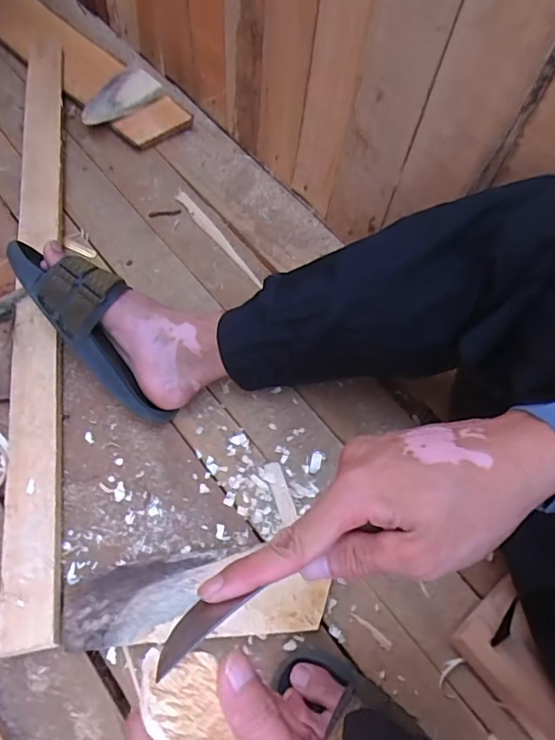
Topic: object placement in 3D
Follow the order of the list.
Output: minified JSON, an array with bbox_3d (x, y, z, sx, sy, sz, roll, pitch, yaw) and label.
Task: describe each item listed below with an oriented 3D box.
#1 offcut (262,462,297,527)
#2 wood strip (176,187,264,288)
[{"bbox_3d":[0.002,0.141,0.587,0.021,0.004,0.072,-15,64,-11],"label":"offcut"},{"bbox_3d":[-0.092,-0.204,0.770,0.017,0.009,0.224,-32,69,-19],"label":"wood strip"}]

